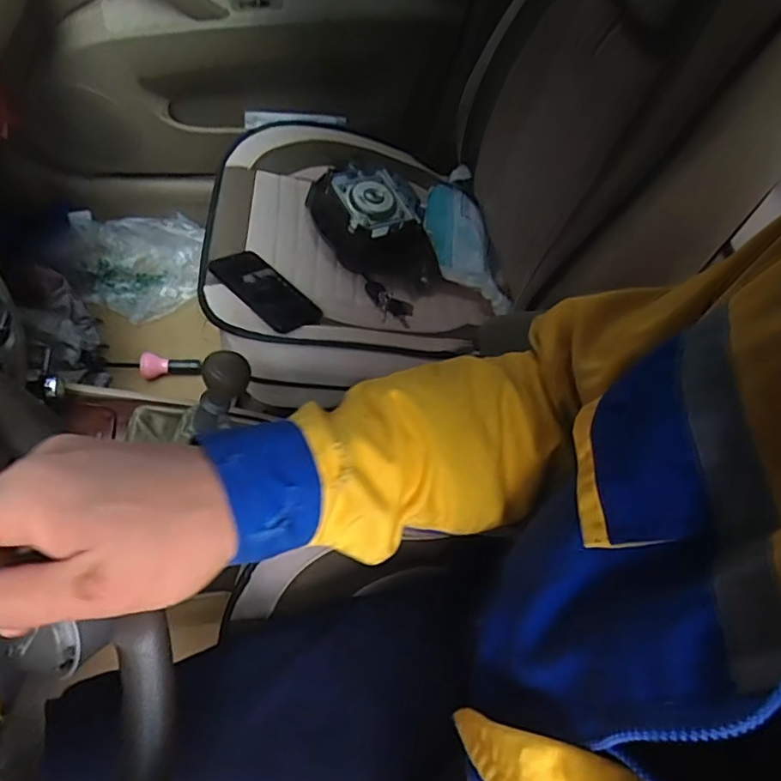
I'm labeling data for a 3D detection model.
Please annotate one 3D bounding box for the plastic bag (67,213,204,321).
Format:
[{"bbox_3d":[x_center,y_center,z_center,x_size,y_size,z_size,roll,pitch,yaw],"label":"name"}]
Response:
[{"bbox_3d":[-0.516,-0.245,1.118,0.263,0.089,0.215,5,54,-2],"label":"plastic bag"}]

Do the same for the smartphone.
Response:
[{"bbox_3d":[-0.169,-0.137,0.774,0.163,0.010,0.077,40,53,16],"label":"smartphone"}]

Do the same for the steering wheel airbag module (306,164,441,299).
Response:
[{"bbox_3d":[-0.025,-0.260,0.885,0.184,0.095,0.205,-10,56,-12],"label":"steering wheel airbag module"}]

